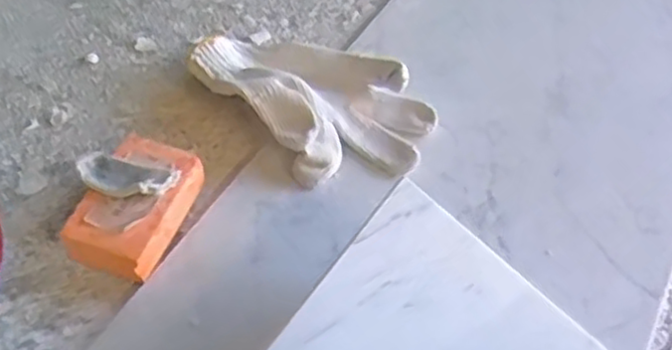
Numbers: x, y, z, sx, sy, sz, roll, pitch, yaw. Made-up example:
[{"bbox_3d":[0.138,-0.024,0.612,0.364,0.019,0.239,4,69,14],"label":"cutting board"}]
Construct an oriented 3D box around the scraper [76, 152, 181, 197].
[{"bbox_3d":[-0.139,0.001,0.478,0.064,0.016,0.028,11,55,1],"label":"scraper"}]

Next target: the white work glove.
[{"bbox_3d":[-0.016,-0.061,0.553,0.180,0.048,0.112,38,60,19],"label":"white work glove"}]

